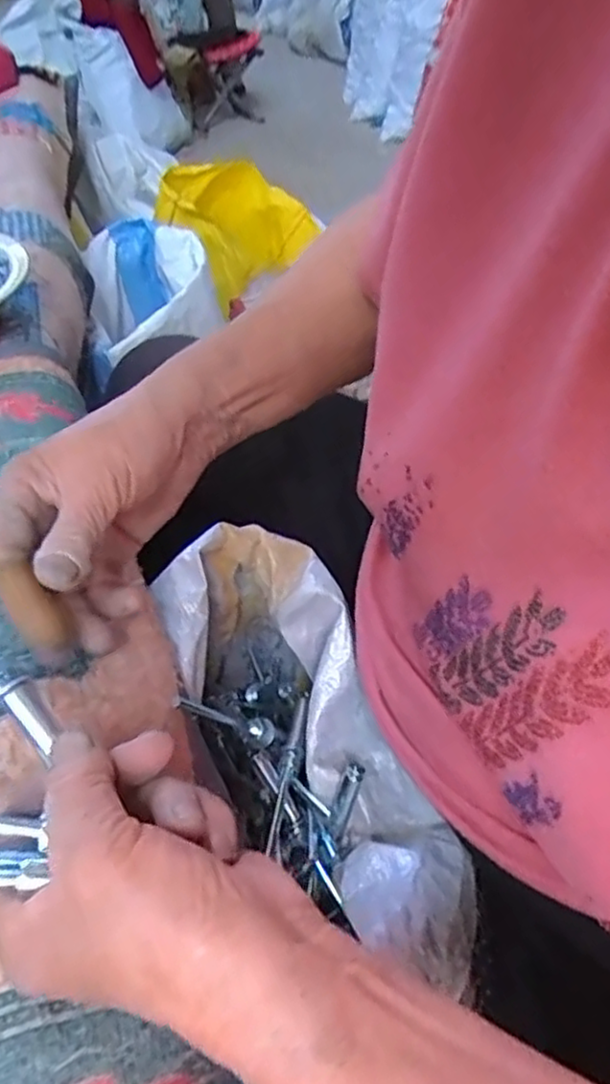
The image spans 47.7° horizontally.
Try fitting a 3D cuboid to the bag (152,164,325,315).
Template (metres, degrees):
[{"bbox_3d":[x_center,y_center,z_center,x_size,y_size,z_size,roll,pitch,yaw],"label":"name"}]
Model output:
[{"bbox_3d":[-0.132,-0.565,1.255,0.279,0.201,0.157,-28,51,-25],"label":"bag"}]

